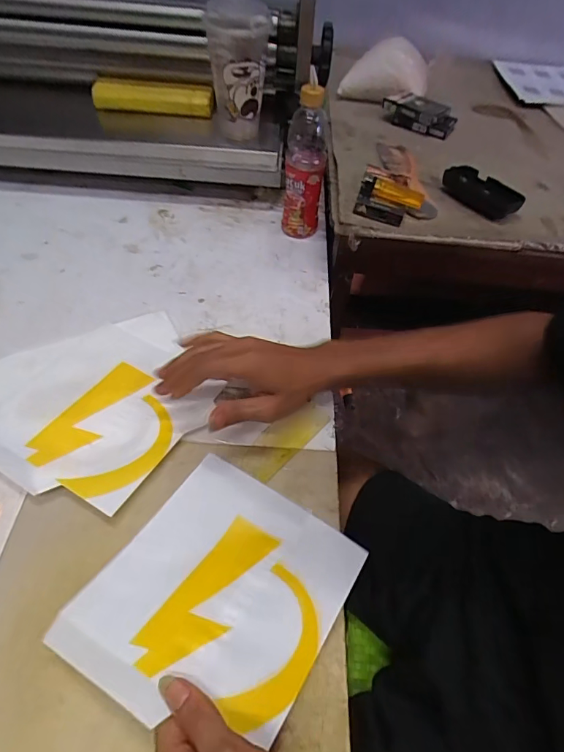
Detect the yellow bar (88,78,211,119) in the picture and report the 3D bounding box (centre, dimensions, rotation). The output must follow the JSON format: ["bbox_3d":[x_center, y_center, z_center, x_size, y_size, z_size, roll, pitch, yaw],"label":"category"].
[{"bbox_3d":[-0.206,-0.448,0.705,0.190,0.038,0.041,9,50,4],"label":"yellow bar"}]

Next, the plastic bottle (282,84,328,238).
[{"bbox_3d":[0.032,-0.295,0.618,0.053,0.191,0.059,6,50,1],"label":"plastic bottle"}]

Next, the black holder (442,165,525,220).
[{"bbox_3d":[0.263,-0.245,0.585,0.046,0.027,0.103,-22,57,-21],"label":"black holder"}]

